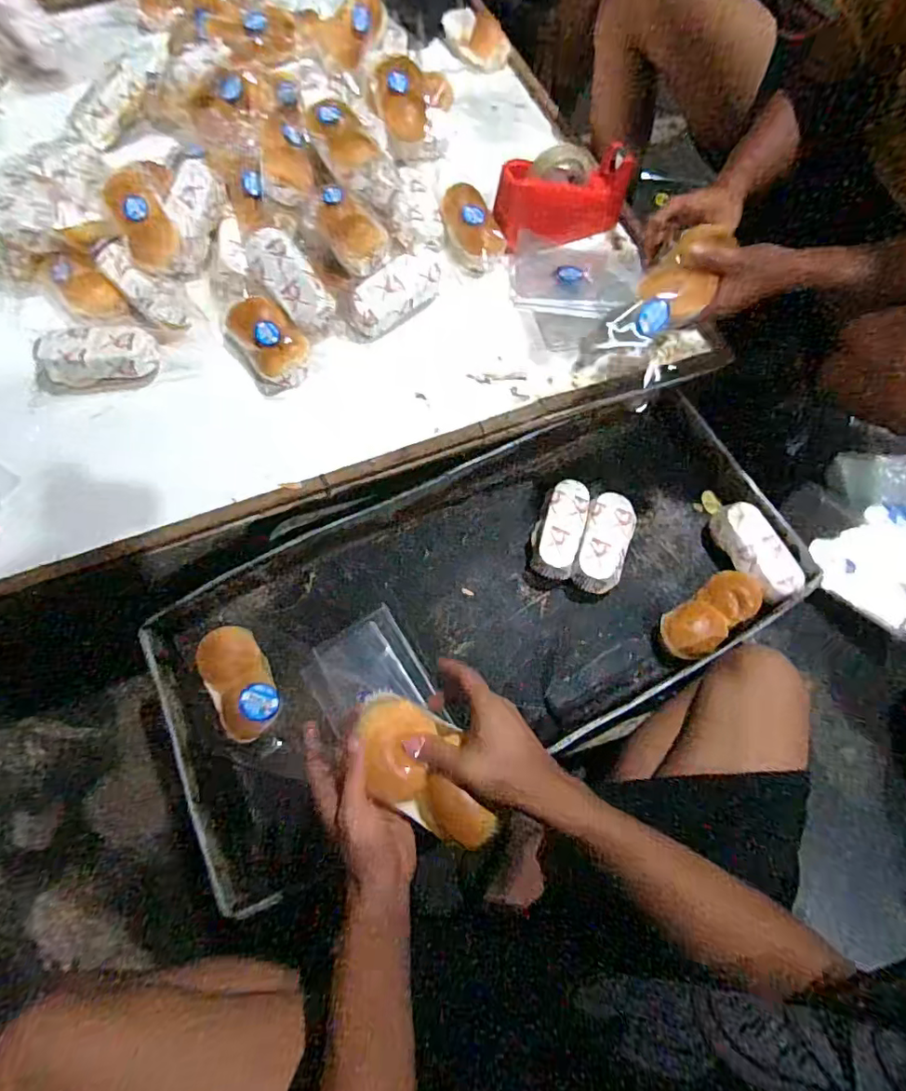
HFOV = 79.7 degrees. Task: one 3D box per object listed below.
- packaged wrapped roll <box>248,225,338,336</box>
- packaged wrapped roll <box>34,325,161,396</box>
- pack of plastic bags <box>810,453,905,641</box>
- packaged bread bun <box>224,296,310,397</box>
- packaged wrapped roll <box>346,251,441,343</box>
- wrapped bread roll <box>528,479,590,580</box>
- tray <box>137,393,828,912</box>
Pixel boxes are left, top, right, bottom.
[{"bbox_3d":[-0.220,-0.355,0.724,0.067,0.040,0.154,-36,90,-13],"label":"packaged wrapped roll"},{"bbox_3d":[-0.475,-0.245,0.711,0.156,0.049,0.073,-5,68,-1],"label":"packaged wrapped roll"},{"bbox_3d":[0.676,-0.007,0.858,0.180,0.050,0.295,-19,58,22],"label":"pack of plastic bags"},{"bbox_3d":[-0.249,-0.273,0.722,0.088,0.050,0.134,-35,72,-13],"label":"packaged bread bun"},{"bbox_3d":[-0.078,-0.347,0.744,0.060,0.046,0.162,37,73,14],"label":"packaged wrapped roll"},{"bbox_3d":[0.147,-0.023,0.759,0.065,0.041,0.143,16,69,7],"label":"wrapped bread roll"},{"bbox_3d":[0.046,0.078,0.724,0.838,0.082,0.400,-27,70,-10],"label":"tray"}]

